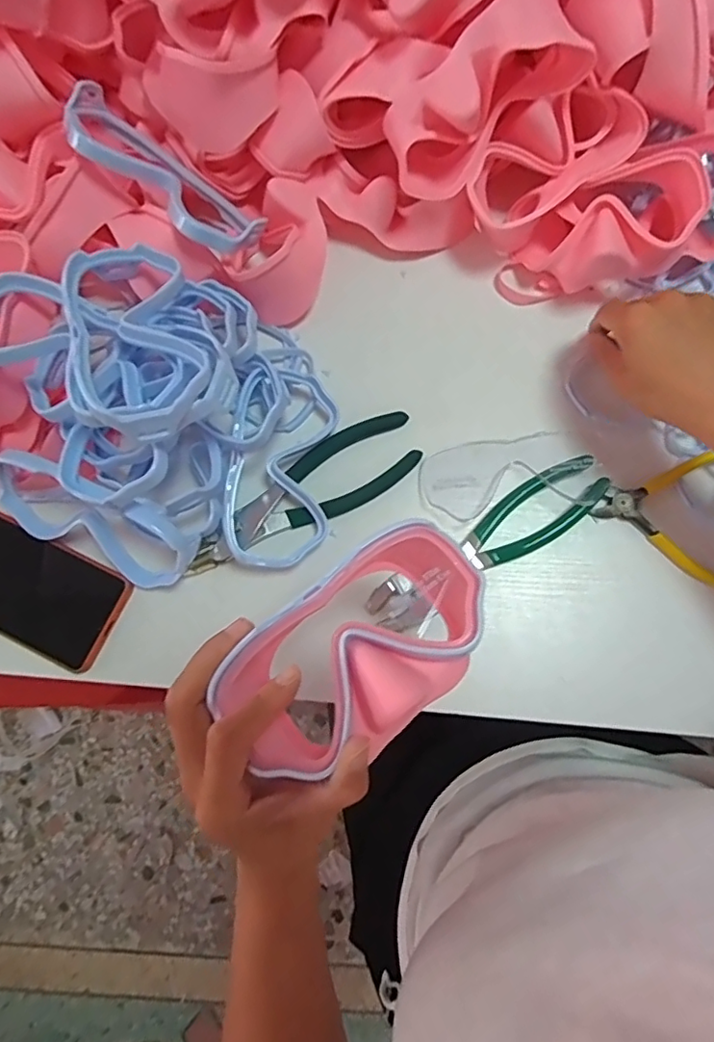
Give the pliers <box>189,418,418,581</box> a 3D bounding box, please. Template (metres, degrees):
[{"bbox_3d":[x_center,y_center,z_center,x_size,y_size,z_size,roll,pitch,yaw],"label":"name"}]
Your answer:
[{"bbox_3d":[-0.040,-0.020,0.427,0.194,0.032,0.055,-32,79,-5],"label":"pliers"}]

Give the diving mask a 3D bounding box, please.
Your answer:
[{"bbox_3d":[0.003,0.066,0.292,0.136,0.050,0.080,-38,79,-6],"label":"diving mask"}]

